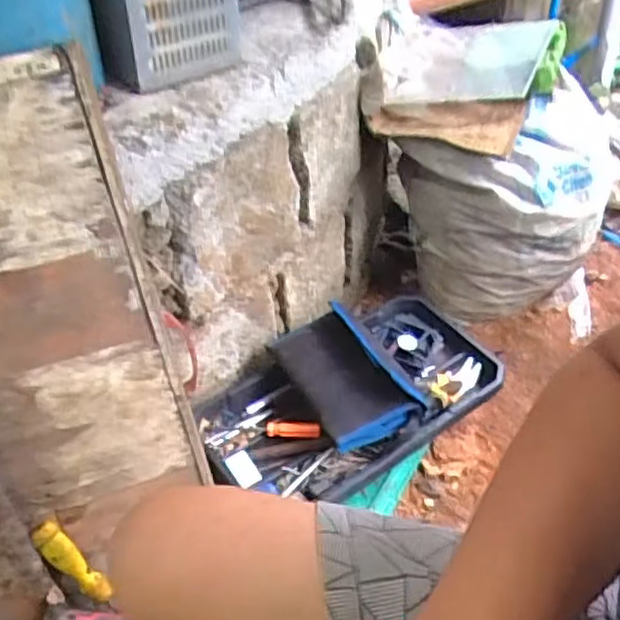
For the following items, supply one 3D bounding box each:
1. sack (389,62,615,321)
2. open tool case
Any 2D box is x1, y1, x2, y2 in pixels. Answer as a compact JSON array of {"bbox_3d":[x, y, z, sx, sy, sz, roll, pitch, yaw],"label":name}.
[{"bbox_3d":[0.340,-0.208,1.271,0.353,0.360,0.306,10,44,12],"label":"sack"},{"bbox_3d":[0.066,0.105,0.995,0.446,0.102,0.241,-26,48,-24],"label":"open tool case"}]

